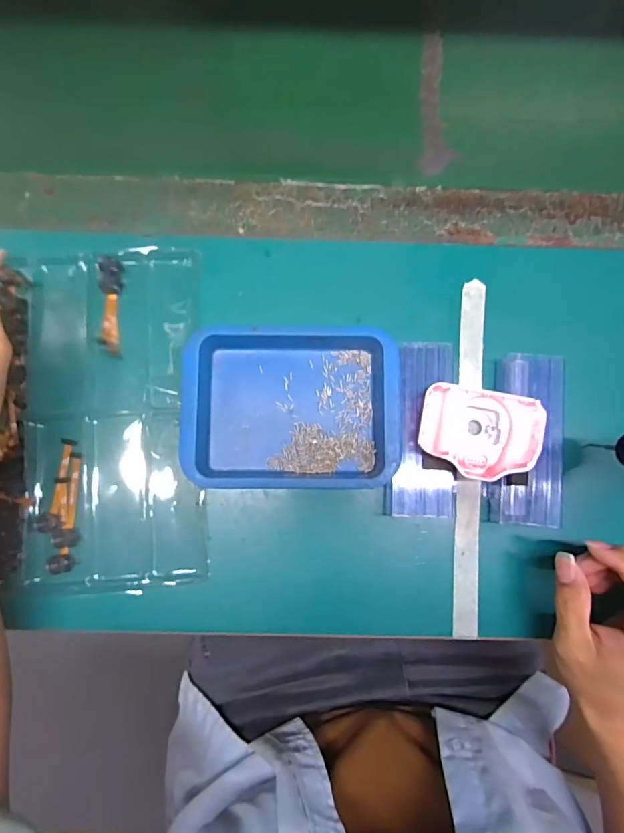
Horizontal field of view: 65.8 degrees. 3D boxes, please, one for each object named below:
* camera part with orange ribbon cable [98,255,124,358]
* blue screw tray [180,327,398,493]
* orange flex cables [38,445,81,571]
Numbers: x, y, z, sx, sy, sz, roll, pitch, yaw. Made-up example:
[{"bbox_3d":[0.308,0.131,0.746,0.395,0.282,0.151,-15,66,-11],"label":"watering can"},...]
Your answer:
[{"bbox_3d":[-0.160,-0.087,0.383,0.018,0.005,0.078,1,87,-18],"label":"camera part with orange ribbon cable"},{"bbox_3d":[-0.015,-0.009,0.365,0.158,0.027,0.123,0,83,0],"label":"blue screw tray"},{"bbox_3d":[-0.186,0.065,0.358,0.026,0.013,0.095,2,83,0],"label":"orange flex cables"}]

